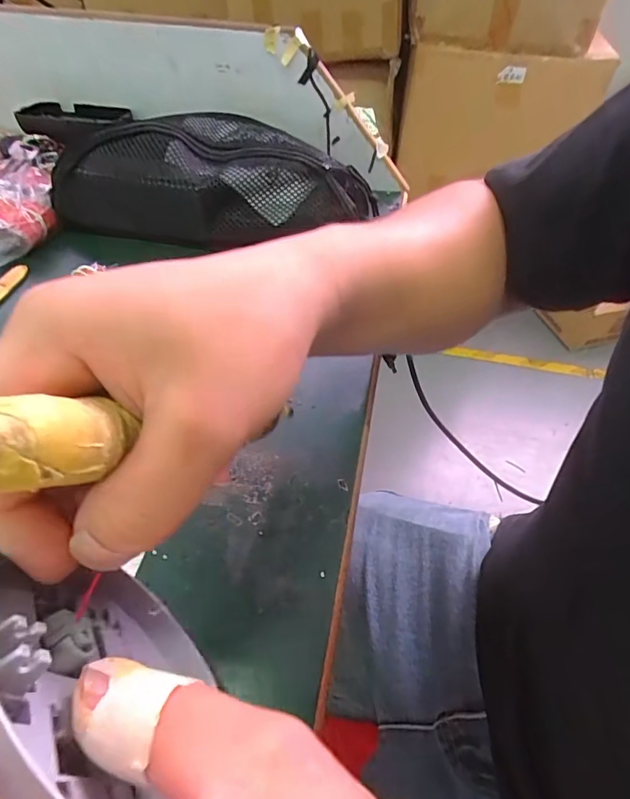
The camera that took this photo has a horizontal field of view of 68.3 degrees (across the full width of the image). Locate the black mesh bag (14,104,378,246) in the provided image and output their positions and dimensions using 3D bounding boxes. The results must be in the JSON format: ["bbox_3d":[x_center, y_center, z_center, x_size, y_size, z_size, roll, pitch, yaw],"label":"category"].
[{"bbox_3d":[-0.096,-0.202,0.421,0.280,0.081,0.112,-3,50,-4],"label":"black mesh bag"}]

